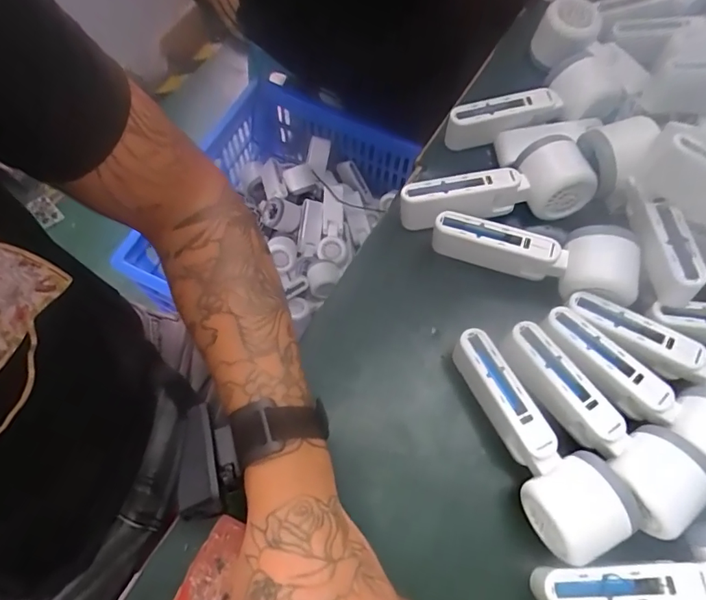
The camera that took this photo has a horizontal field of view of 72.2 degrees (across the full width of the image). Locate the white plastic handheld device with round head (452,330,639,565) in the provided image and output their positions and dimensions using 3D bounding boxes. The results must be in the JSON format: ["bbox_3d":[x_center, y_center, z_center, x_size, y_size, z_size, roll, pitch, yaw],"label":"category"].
[{"bbox_3d":[0.131,0.095,0.349,0.060,0.050,0.164,-21,69,-10],"label":"white plastic handheld device with round head"}]

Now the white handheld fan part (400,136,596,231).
[{"bbox_3d":[0.120,-0.097,0.417,0.158,0.054,0.052,-6,67,-5],"label":"white handheld fan part"}]

